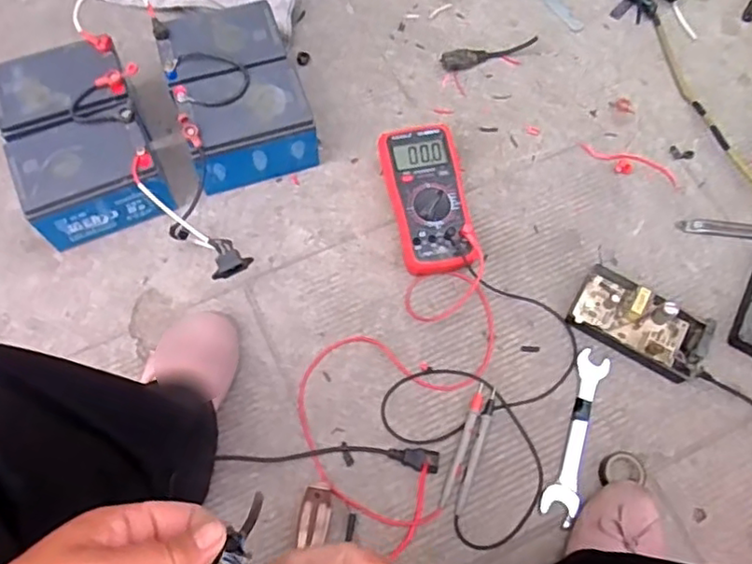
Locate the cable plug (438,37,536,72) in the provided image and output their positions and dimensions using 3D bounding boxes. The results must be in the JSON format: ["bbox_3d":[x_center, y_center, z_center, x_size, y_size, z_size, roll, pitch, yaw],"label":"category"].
[{"bbox_3d":[0.162,-0.326,0.897,0.145,0.022,0.027,-18,69,-8],"label":"cable plug"}]

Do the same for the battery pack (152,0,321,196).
[{"bbox_3d":[-0.174,-0.235,0.808,0.148,0.106,0.208,-19,69,-9],"label":"battery pack"}]

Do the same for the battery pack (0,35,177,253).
[{"bbox_3d":[-0.351,-0.169,0.774,0.159,0.104,0.225,-16,69,-8],"label":"battery pack"}]

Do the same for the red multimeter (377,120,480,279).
[{"bbox_3d":[0.065,-0.100,0.786,0.093,0.051,0.190,-10,68,-5],"label":"red multimeter"}]

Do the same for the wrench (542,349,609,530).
[{"bbox_3d":[0.224,0.167,0.704,0.036,0.008,0.191,19,69,7],"label":"wrench"}]

